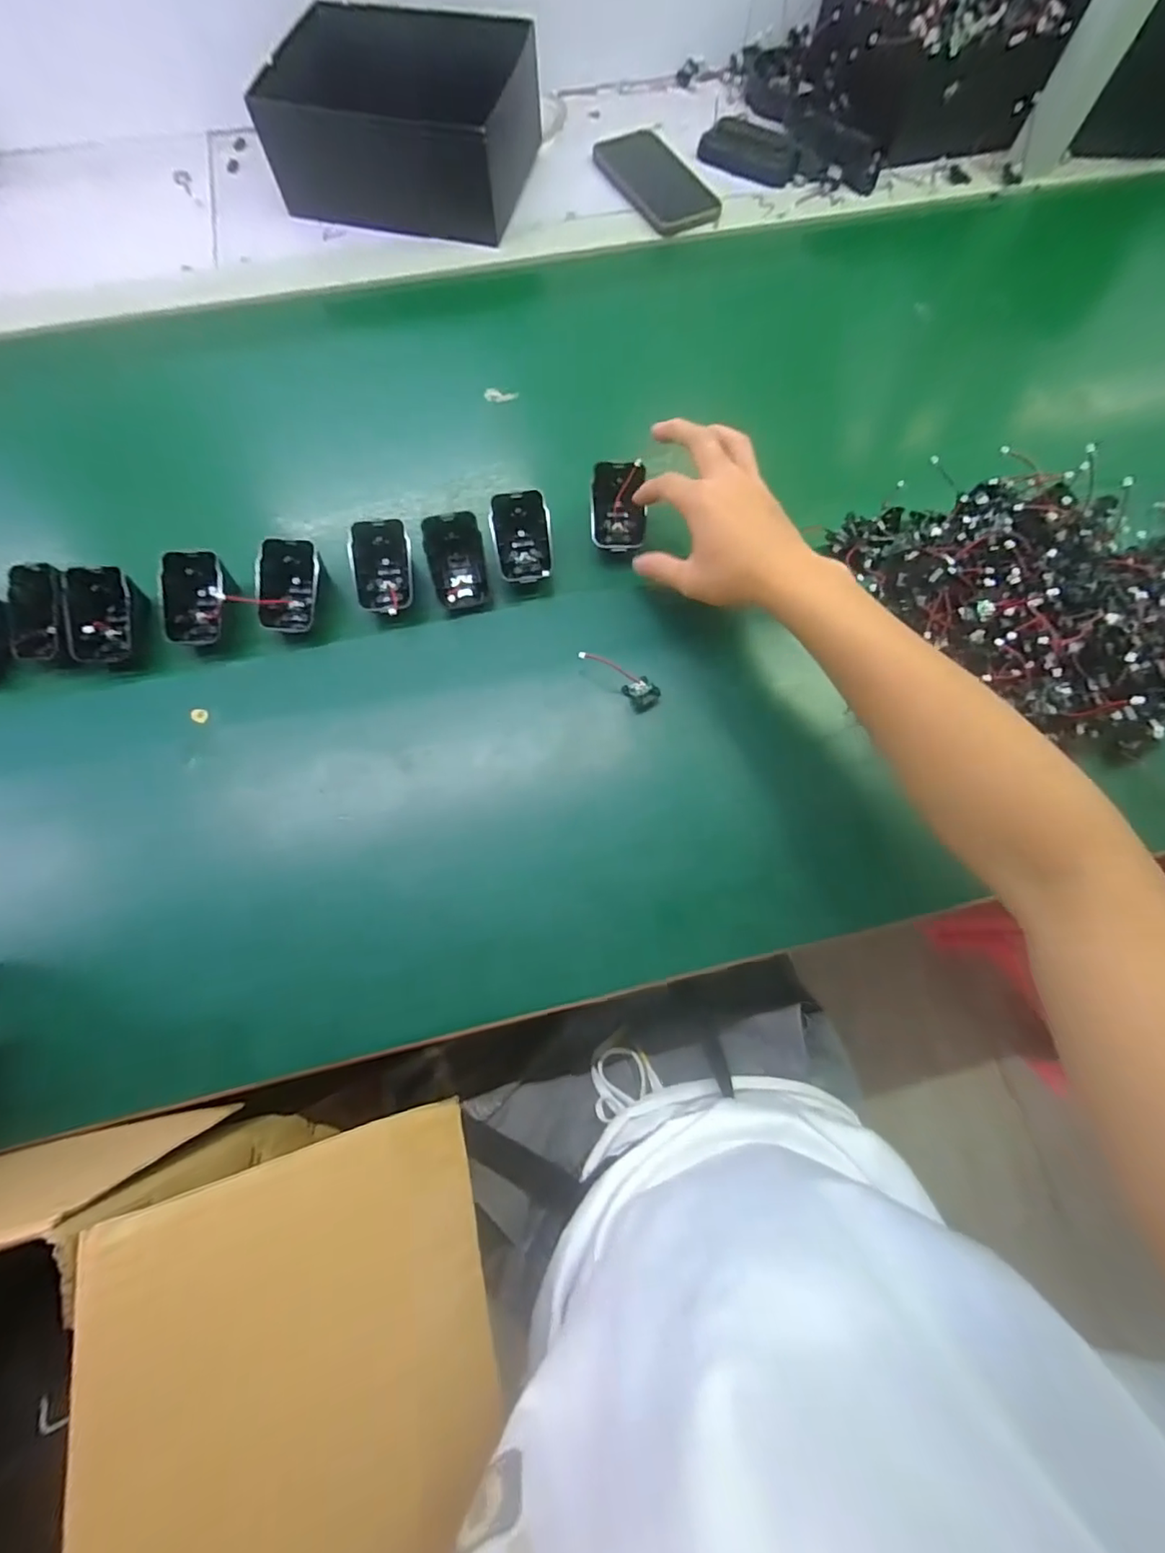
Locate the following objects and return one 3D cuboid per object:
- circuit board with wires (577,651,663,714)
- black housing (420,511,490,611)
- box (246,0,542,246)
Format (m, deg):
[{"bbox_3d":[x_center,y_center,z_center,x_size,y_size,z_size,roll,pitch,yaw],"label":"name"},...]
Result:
[{"bbox_3d":[0.028,-0.074,0.413,0.066,0.016,0.023,37,76,-7],"label":"circuit board with wires"},{"bbox_3d":[-0.098,-0.168,0.442,0.045,0.025,0.071,-7,112,1],"label":"black housing"},{"bbox_3d":[-0.177,-0.649,0.555,0.239,0.093,0.171,11,76,10],"label":"box"}]

